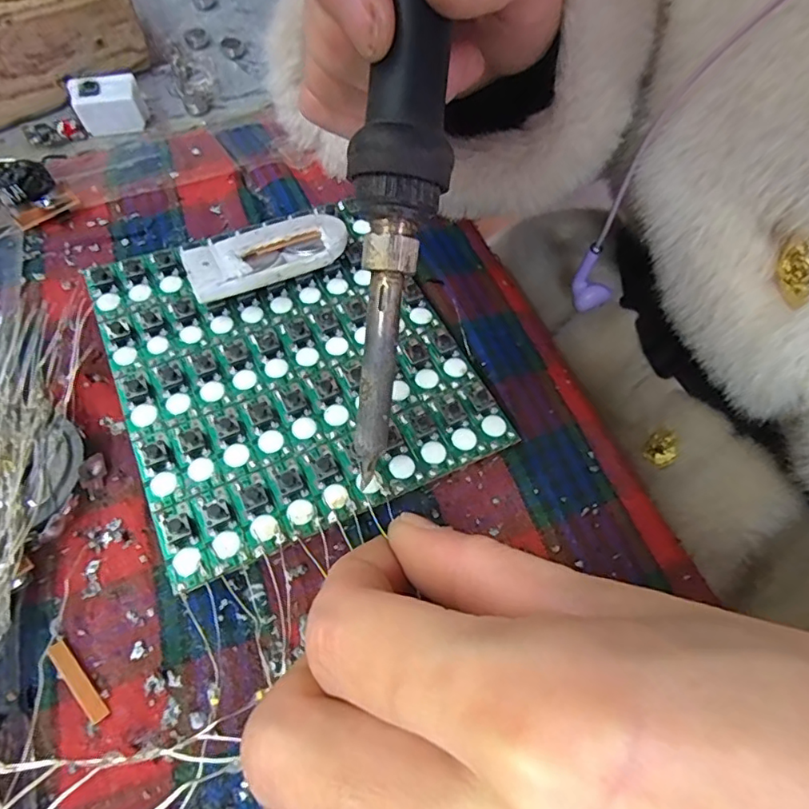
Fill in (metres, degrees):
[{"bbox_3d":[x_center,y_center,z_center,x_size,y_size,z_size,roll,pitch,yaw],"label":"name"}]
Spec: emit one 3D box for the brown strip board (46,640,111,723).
[{"bbox_3d":[-0.076,0.064,0.128,0.004,0.004,0.022,-40,68,-22],"label":"brown strip board"}]

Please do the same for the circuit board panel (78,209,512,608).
[{"bbox_3d":[-0.034,-0.014,0.161,0.092,0.005,0.102,-23,64,-15],"label":"circuit board panel"}]

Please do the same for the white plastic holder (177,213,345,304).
[{"bbox_3d":[-0.043,-0.048,0.173,0.049,0.005,0.026,-18,58,-13],"label":"white plastic holder"}]

